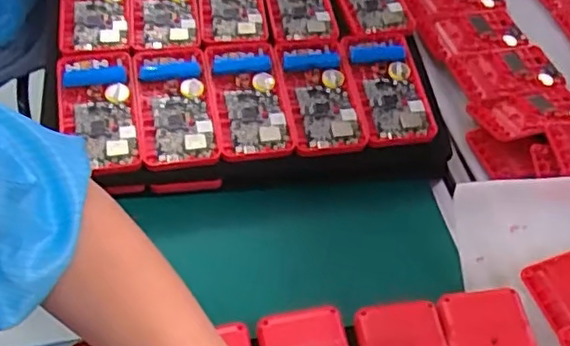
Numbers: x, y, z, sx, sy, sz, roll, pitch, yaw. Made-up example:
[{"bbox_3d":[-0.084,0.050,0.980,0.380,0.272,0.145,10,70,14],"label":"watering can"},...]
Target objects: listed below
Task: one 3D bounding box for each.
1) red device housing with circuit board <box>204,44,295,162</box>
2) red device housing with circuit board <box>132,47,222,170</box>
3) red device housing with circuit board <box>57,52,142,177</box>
[{"bbox_3d":[-0.032,-0.064,0.539,0.062,0.015,0.115,-6,55,-10],"label":"red device housing with circuit board"},{"bbox_3d":[-0.093,-0.057,0.528,0.061,0.016,0.116,-6,55,-10],"label":"red device housing with circuit board"},{"bbox_3d":[-0.155,-0.051,0.519,0.062,0.015,0.116,-7,56,-11],"label":"red device housing with circuit board"}]

